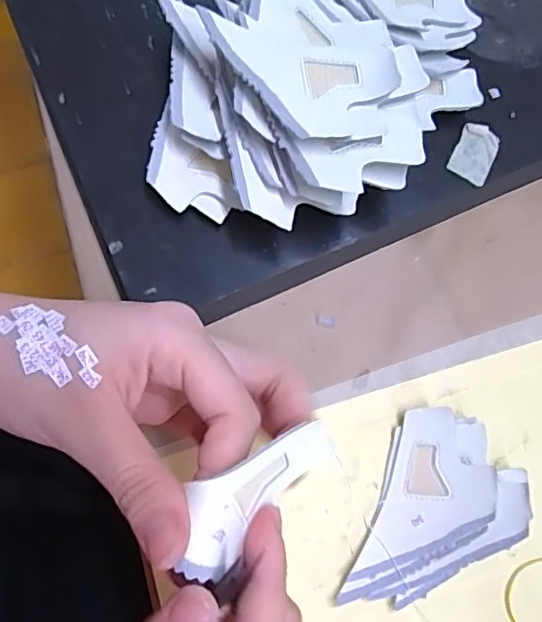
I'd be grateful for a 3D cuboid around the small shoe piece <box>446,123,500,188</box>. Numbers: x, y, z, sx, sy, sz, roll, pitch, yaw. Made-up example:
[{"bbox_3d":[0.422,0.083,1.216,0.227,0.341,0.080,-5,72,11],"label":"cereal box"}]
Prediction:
[{"bbox_3d":[0.104,-0.081,0.294,0.020,0.004,0.030,25,83,6],"label":"small shoe piece"}]

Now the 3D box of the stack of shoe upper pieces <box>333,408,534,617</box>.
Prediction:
[{"bbox_3d":[0.079,0.095,0.263,0.065,0.011,0.092,17,80,19],"label":"stack of shoe upper pieces"}]

